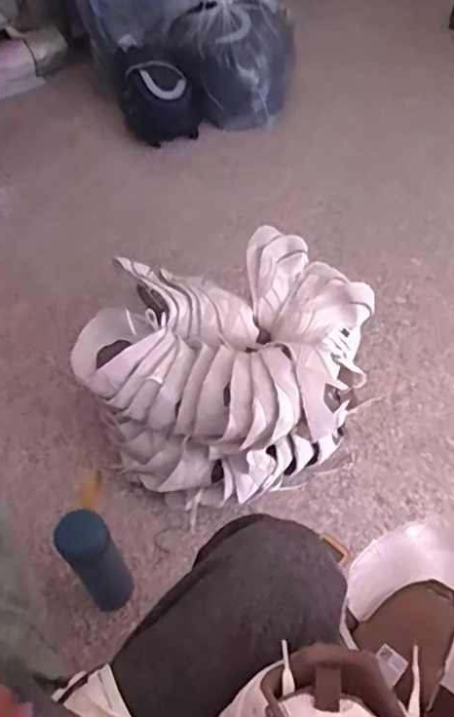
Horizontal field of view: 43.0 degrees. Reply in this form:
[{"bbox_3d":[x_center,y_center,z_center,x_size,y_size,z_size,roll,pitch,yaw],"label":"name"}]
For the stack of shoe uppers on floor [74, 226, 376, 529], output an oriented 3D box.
[{"bbox_3d":[0.005,0.018,0.921,0.410,0.224,0.385,-31,54,-19],"label":"stack of shoe uppers on floor"}]

